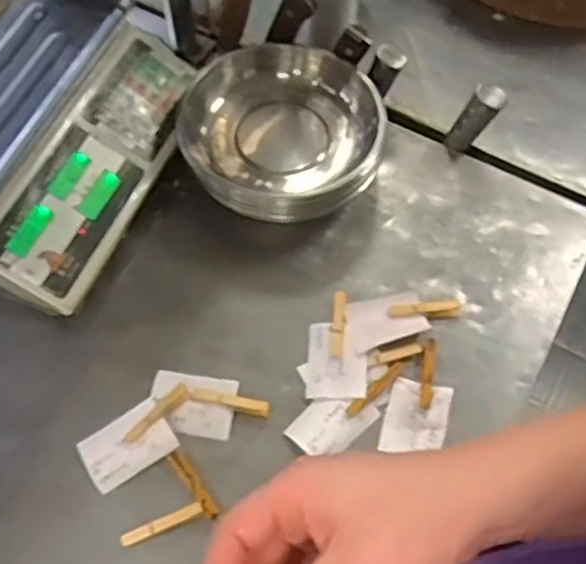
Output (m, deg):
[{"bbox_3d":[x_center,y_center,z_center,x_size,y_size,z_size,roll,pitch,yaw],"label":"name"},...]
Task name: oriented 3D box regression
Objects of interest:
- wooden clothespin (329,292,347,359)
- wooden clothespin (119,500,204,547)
[{"bbox_3d":[0.045,0.041,0.698,0.013,0.014,0.071,7,61,1],"label":"wooden clothespin"},{"bbox_3d":[-0.109,0.204,0.597,0.071,0.007,0.013,-21,64,-13],"label":"wooden clothespin"}]

